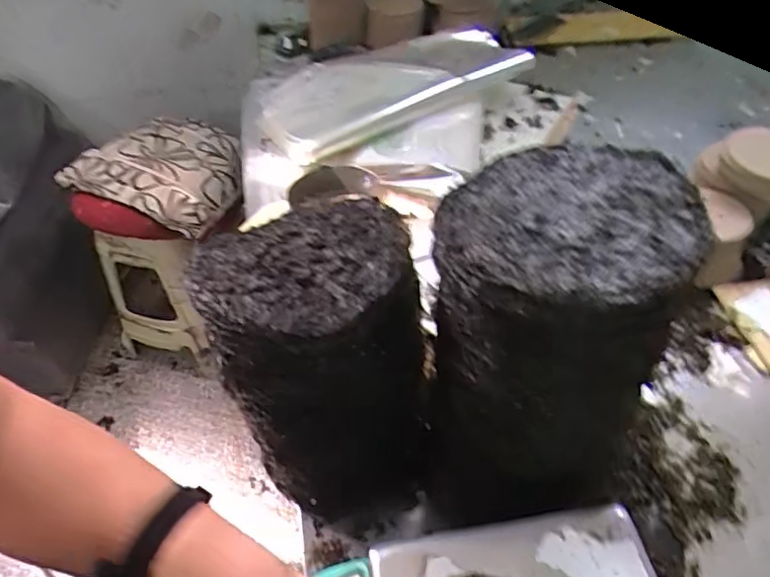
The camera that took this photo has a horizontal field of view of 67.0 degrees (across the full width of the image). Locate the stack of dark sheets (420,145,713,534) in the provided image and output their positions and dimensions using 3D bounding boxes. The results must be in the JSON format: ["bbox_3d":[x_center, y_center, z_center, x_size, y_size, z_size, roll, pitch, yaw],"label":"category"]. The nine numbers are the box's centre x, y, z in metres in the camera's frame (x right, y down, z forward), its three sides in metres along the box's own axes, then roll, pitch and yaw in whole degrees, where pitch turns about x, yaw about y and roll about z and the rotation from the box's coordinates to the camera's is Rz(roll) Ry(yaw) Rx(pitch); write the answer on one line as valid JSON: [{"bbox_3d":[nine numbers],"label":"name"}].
[{"bbox_3d":[0.149,0.080,0.608,0.206,0.406,0.206,12,48,12],"label":"stack of dark sheets"}]

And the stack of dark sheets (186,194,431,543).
[{"bbox_3d":[-0.063,0.113,0.646,0.195,0.375,0.197,-20,49,-16],"label":"stack of dark sheets"}]

